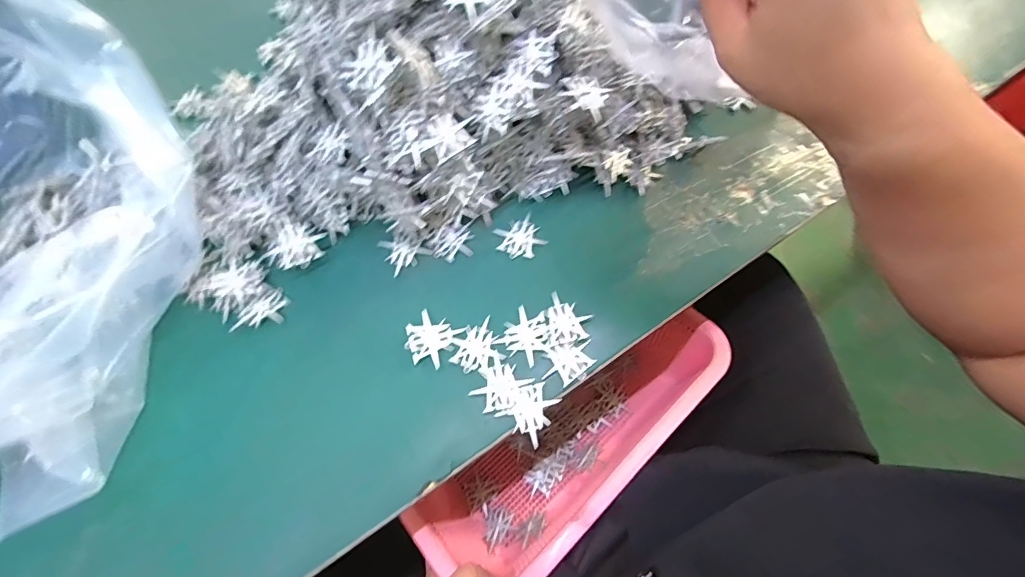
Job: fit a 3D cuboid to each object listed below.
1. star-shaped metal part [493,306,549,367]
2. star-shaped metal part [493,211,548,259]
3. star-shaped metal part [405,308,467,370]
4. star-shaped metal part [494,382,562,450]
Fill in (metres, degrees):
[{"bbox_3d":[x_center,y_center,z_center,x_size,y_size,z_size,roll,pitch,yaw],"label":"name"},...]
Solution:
[{"bbox_3d":[0.010,0.033,0.307,0.032,0.006,0.033,36,74,14],"label":"star-shaped metal part"},{"bbox_3d":[0.006,-0.039,0.340,0.037,0.004,0.034,-30,72,-9],"label":"star-shaped metal part"},{"bbox_3d":[-0.059,0.035,0.307,0.034,0.004,0.036,29,73,12],"label":"star-shaped metal part"},{"bbox_3d":[0.013,0.081,0.288,0.032,0.004,0.035,39,75,15],"label":"star-shaped metal part"}]

